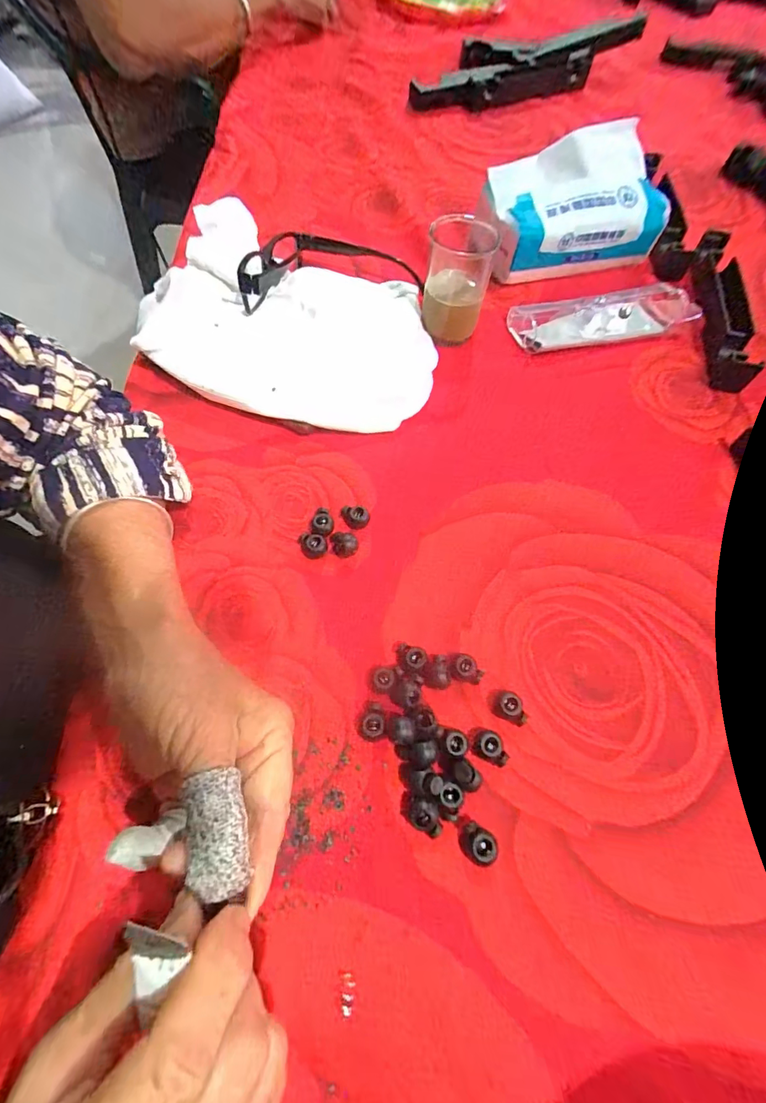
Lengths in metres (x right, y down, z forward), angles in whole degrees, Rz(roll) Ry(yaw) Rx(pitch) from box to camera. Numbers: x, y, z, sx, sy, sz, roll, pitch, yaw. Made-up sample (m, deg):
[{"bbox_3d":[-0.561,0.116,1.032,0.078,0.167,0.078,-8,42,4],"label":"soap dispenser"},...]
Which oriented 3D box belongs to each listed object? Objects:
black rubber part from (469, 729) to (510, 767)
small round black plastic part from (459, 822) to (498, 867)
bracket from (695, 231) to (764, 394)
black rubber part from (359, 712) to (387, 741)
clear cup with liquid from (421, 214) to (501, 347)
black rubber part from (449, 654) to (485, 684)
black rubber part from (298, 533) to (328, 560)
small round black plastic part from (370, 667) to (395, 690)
[{"bbox_3d":[0.058,0.106,0.237,0.020,0.013,0.014,26,66,12],"label":"black rubber part"},{"bbox_3d":[0.047,0.145,0.216,0.018,0.009,0.015,18,64,9],"label":"small round black plastic part"},{"bbox_3d":[0.305,-0.221,0.396,0.032,0.026,0.187,11,64,5],"label":"bracket"},{"bbox_3d":[-0.005,0.096,0.241,0.015,0.012,0.014,3,63,1],"label":"black rubber part"},{"bbox_3d":[0.060,-0.218,0.360,0.049,0.079,0.059,8,63,4],"label":"clear cup with liquid"},{"bbox_3d":[0.048,0.069,0.256,0.021,0.010,0.014,15,64,7],"label":"black rubber part"},{"bbox_3d":[-0.046,-0.004,0.290,0.016,0.010,0.015,0,63,0],"label":"black rubber part"},{"bbox_3d":[0.000,0.073,0.251,0.013,0.011,0.012,0,63,0],"label":"small round black plastic part"}]

